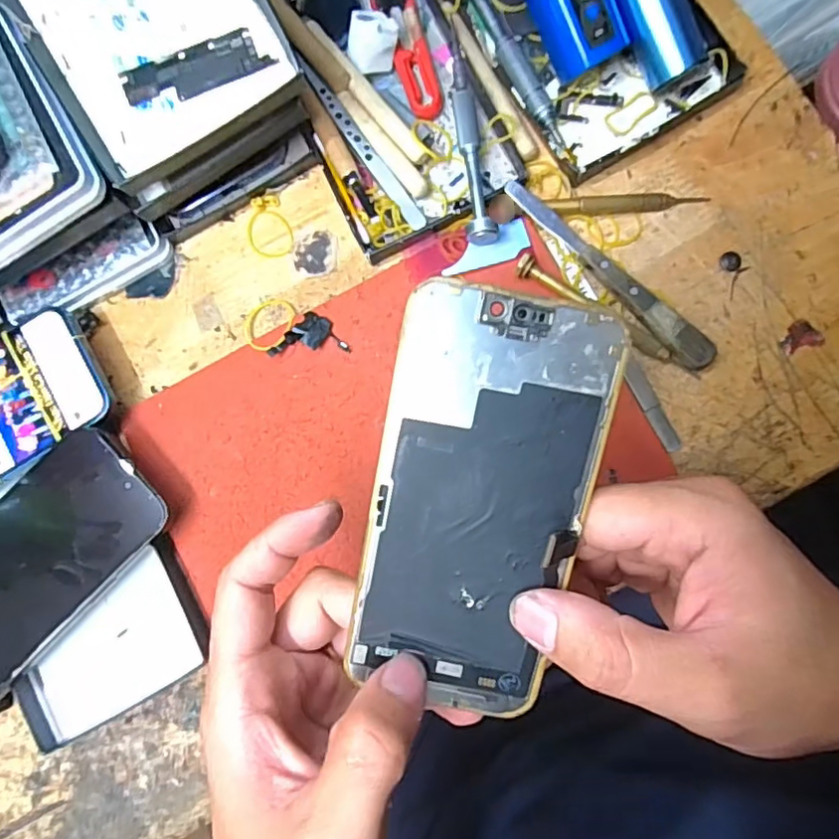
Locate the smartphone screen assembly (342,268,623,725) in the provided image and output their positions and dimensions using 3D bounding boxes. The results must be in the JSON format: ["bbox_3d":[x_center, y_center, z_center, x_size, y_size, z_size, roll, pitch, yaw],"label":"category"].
[{"bbox_3d":[0.019,0.030,0.190,0.066,0.004,0.140,11,103,0],"label":"smartphone screen assembly"}]

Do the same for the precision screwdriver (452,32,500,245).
[{"bbox_3d":[0.028,-0.149,0.316,0.015,0.016,0.115,-7,84,5],"label":"precision screwdriver"}]

